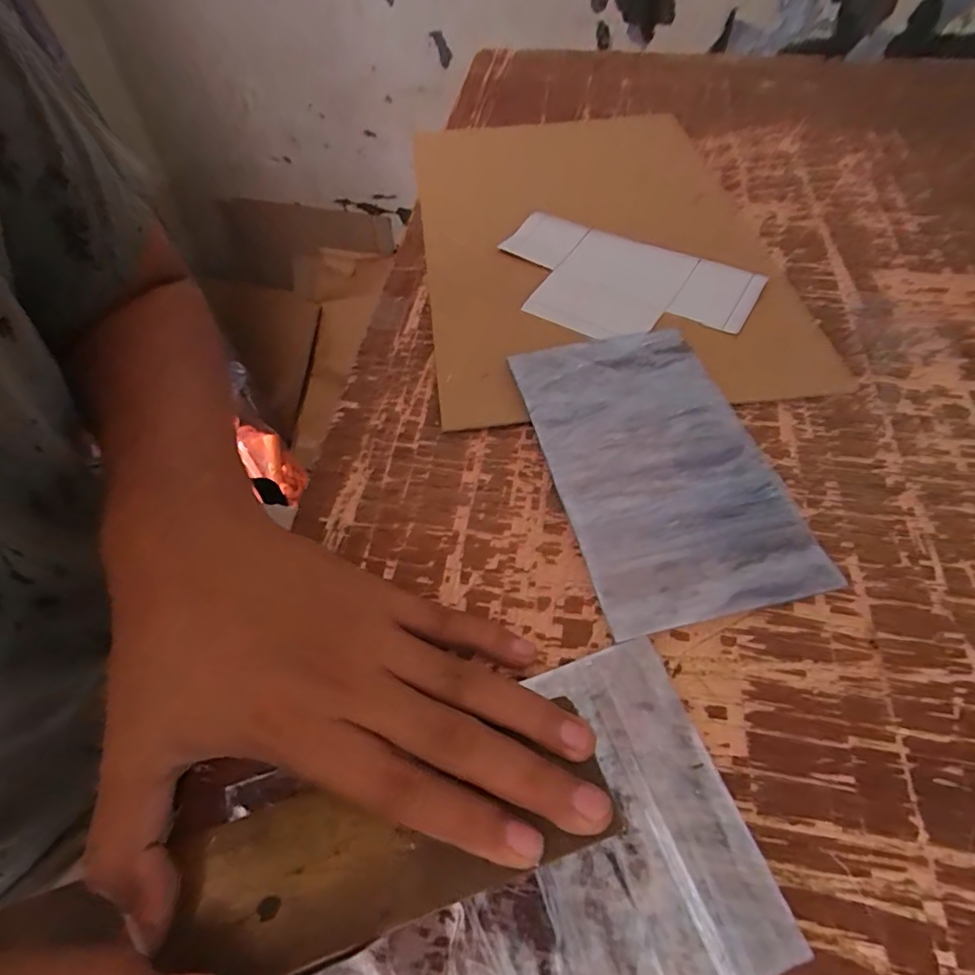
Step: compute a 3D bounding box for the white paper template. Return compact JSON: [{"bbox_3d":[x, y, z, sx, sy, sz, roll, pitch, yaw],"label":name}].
[{"bbox_3d":[0.083,-0.134,0.358,0.165,0.009,0.103,29,64,20],"label":"white paper template"}]

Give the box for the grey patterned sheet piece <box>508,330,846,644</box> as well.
[{"bbox_3d":[0.086,-0.015,0.276,0.109,0.010,0.168,-12,57,-7],"label":"grey patterned sheet piece"}]

